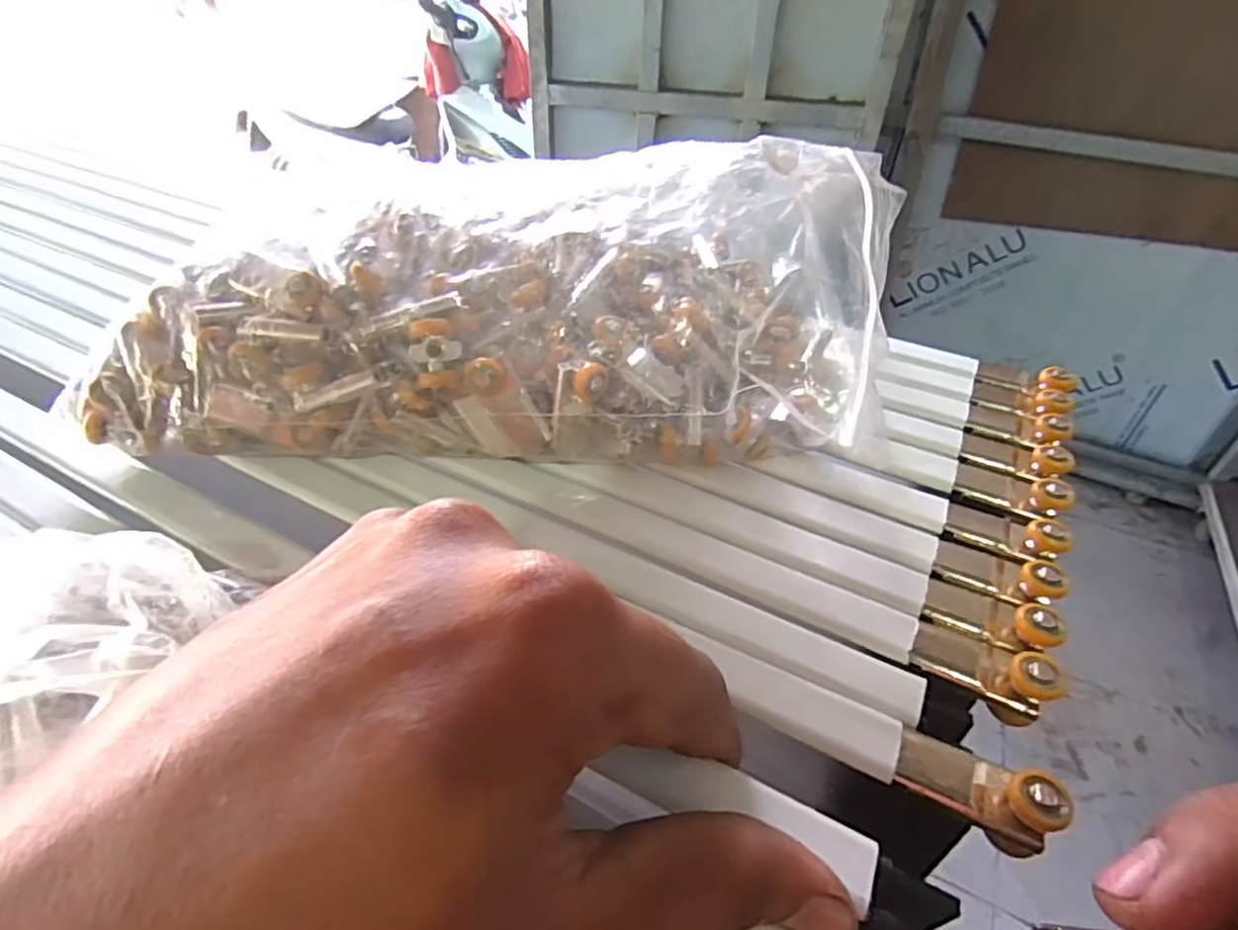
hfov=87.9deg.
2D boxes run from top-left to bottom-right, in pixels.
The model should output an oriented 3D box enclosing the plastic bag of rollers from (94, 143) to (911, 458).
[{"bbox_3d":[-0.041,-0.051,0.220,0.268,0.081,0.072,1,42,0],"label":"plastic bag of rollers"}]

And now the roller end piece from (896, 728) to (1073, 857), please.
[{"bbox_3d":[0.082,0.075,0.147,0.033,0.010,0.017,19,45,18],"label":"roller end piece"}]

